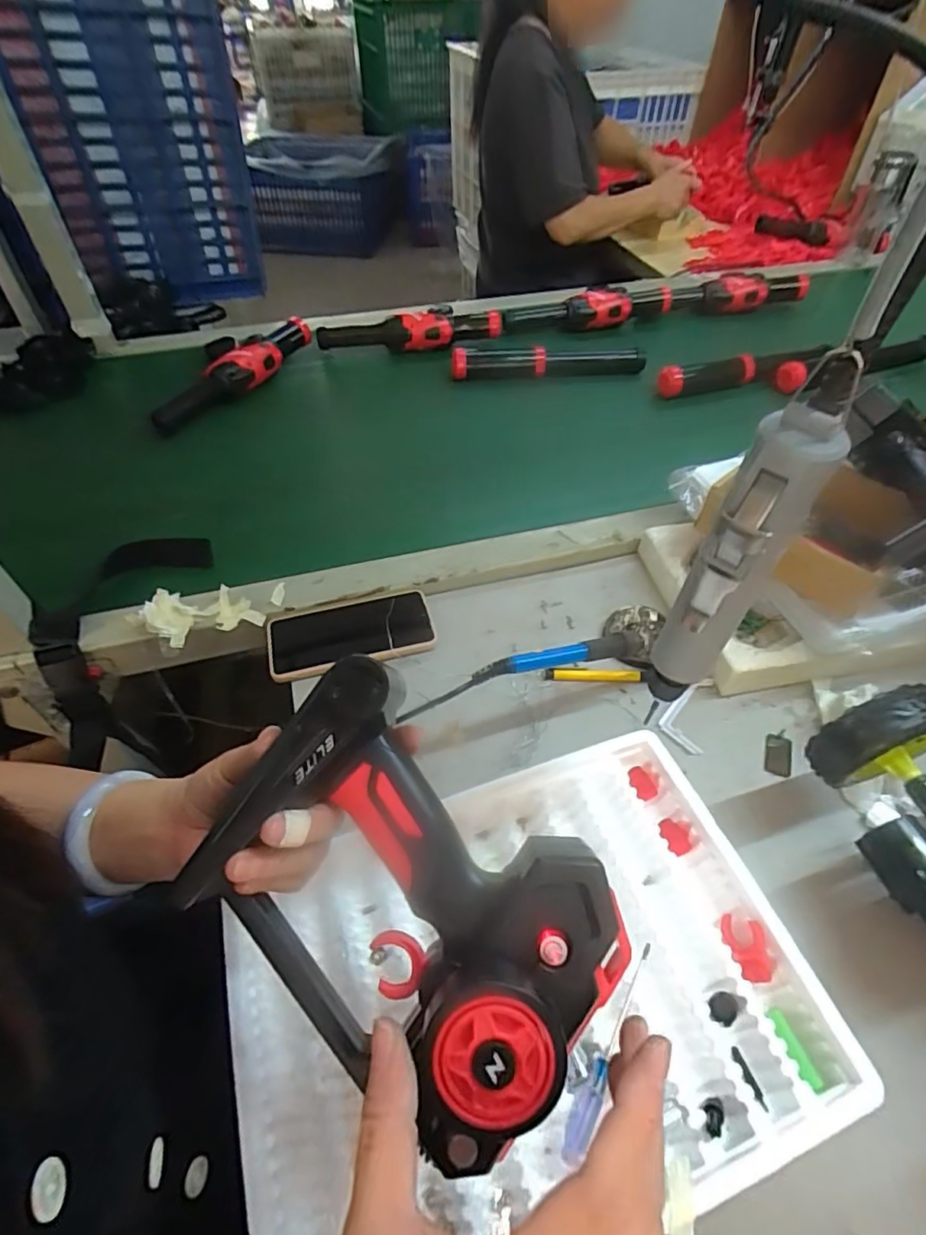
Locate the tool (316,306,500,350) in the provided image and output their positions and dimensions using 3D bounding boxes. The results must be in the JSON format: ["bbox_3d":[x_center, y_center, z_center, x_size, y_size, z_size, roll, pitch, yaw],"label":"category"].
[{"bbox_3d":[-0.088,-0.473,0.951,0.305,0.051,0.061,-1,50,-1],"label":"tool"}]

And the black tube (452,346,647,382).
[{"bbox_3d":[0.136,-0.404,0.907,0.303,0.047,0.048,-5,50,-4],"label":"black tube"}]

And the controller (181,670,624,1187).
[{"bbox_3d":[-0.019,0.119,0.246,0.163,0.110,0.122,31,56,24],"label":"controller"}]

